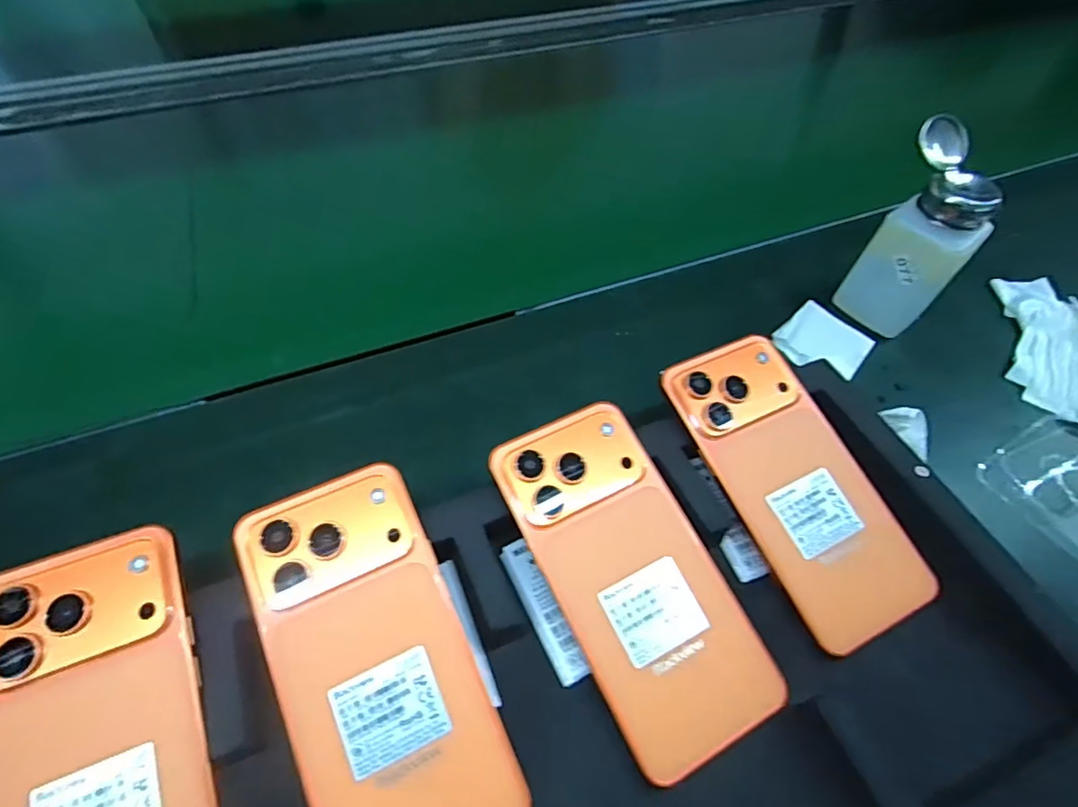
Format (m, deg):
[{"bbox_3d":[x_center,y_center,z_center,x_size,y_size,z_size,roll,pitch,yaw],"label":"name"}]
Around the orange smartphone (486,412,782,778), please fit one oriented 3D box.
[{"bbox_3d":[0.044,0.078,0.262,0.074,0.005,0.161,-22,70,-20],"label":"orange smartphone"}]

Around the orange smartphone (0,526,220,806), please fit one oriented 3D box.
[{"bbox_3d":[-0.168,0.133,0.209,0.075,0.006,0.159,-17,70,-17],"label":"orange smartphone"}]

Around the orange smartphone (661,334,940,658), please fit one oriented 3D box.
[{"bbox_3d":[0.136,0.039,0.292,0.075,0.009,0.161,-20,71,-19],"label":"orange smartphone"}]

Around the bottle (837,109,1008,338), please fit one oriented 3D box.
[{"bbox_3d":[0.252,-0.100,0.370,0.063,0.117,0.050,34,61,28],"label":"bottle"}]

